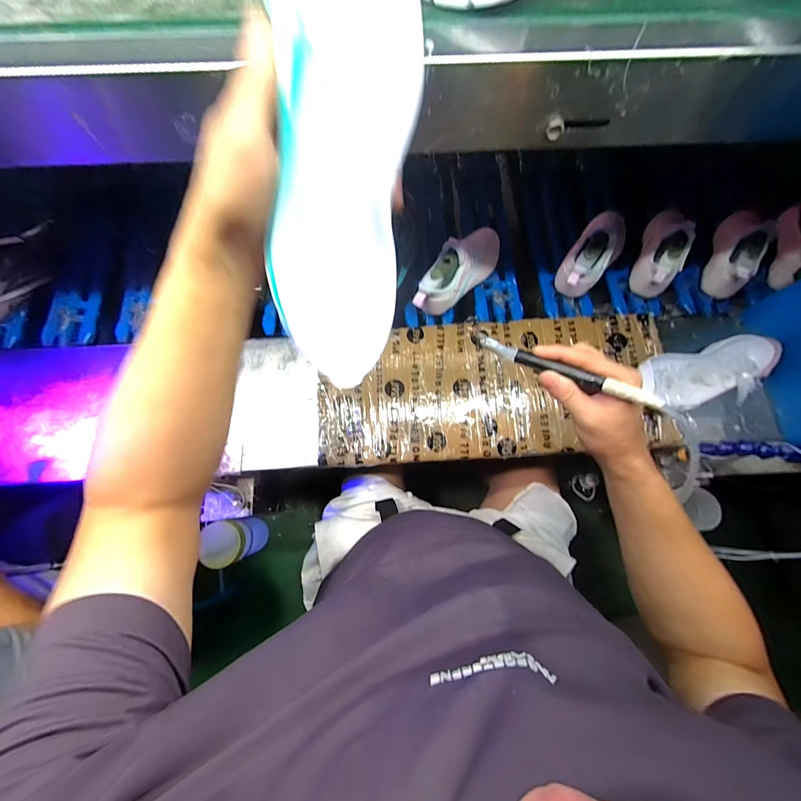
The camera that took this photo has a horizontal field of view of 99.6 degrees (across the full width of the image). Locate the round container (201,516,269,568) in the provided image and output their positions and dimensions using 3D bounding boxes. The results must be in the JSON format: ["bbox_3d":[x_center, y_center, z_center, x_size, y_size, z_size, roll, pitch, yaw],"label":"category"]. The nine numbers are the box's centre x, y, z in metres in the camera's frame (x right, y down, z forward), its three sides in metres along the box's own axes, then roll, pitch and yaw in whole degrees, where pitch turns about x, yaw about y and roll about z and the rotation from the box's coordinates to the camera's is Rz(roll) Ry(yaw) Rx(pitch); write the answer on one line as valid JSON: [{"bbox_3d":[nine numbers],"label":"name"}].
[{"bbox_3d":[-0.298,0.255,0.613,0.070,0.111,0.072,0,71,0],"label":"round container"}]

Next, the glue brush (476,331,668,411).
[{"bbox_3d":[0.151,-0.031,0.325,0.177,0.019,0.014,26,72,23],"label":"glue brush"}]

